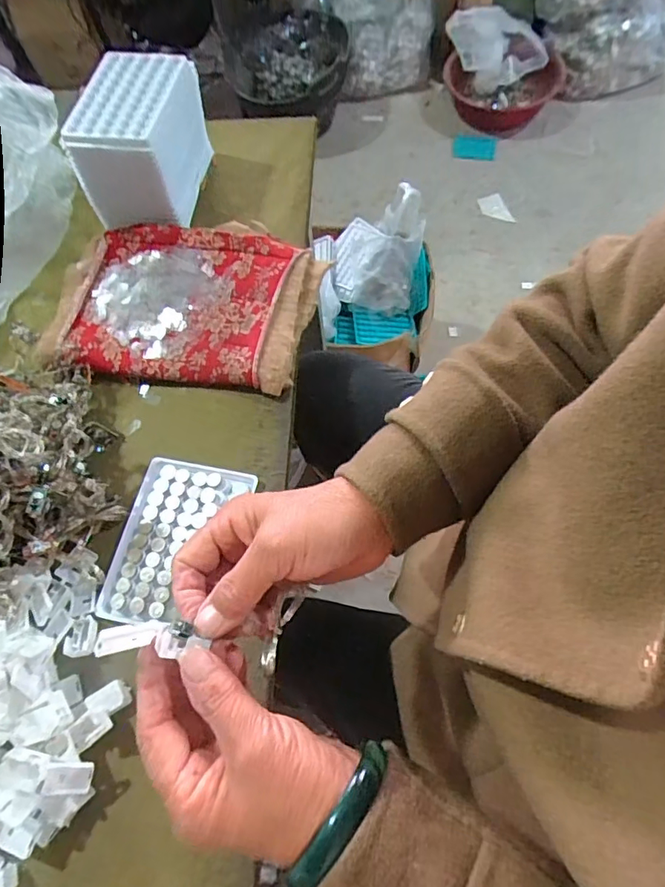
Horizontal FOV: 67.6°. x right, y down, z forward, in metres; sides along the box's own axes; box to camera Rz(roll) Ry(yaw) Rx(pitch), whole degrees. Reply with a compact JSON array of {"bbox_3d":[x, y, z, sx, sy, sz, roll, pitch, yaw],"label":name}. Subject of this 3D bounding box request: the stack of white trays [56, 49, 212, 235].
[{"bbox_3d":[-0.189,-0.302,0.495,0.096,0.084,0.136,9,67,7],"label":"stack of white trays"}]

